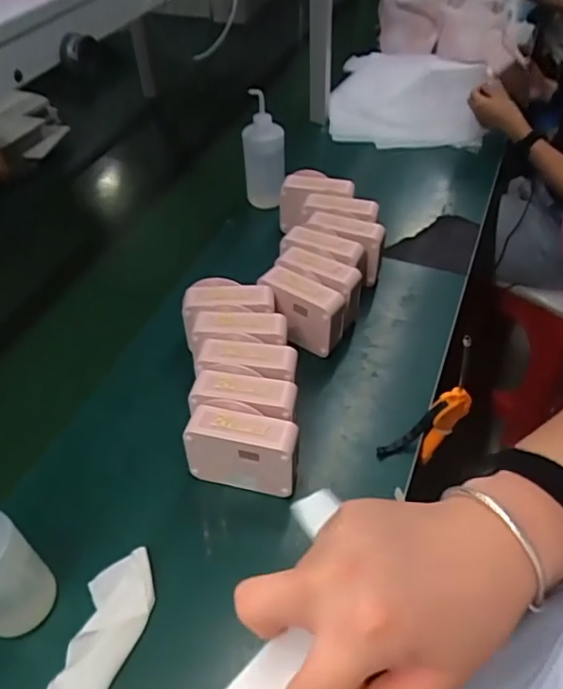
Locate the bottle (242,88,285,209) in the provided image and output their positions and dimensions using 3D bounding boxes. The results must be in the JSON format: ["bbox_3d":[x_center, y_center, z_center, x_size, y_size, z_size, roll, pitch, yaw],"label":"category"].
[{"bbox_3d":[-0.032,-0.347,1.056,0.076,0.194,0.068,-2,46,1],"label":"bottle"}]

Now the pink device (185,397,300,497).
[{"bbox_3d":[-0.044,0.122,0.682,0.128,0.096,0.056,8,47,10],"label":"pink device"}]

